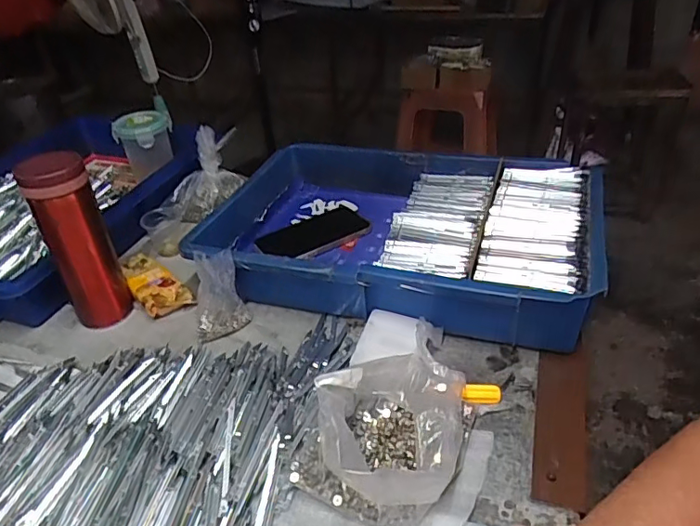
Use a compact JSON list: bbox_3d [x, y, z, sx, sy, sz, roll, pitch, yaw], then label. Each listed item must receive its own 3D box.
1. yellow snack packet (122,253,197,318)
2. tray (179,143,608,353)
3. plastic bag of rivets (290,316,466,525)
[{"bbox_3d":[-0.231,0.024,0.622,0.052,0.030,0.101,-27,41,-30],"label":"yellow snack packet"},{"bbox_3d":[0.054,-0.041,0.640,0.419,0.092,0.286,8,36,17],"label":"tray"},{"bbox_3d":[0.033,0.119,0.419,0.113,0.068,0.148,14,38,24],"label":"plastic bag of rivets"}]

